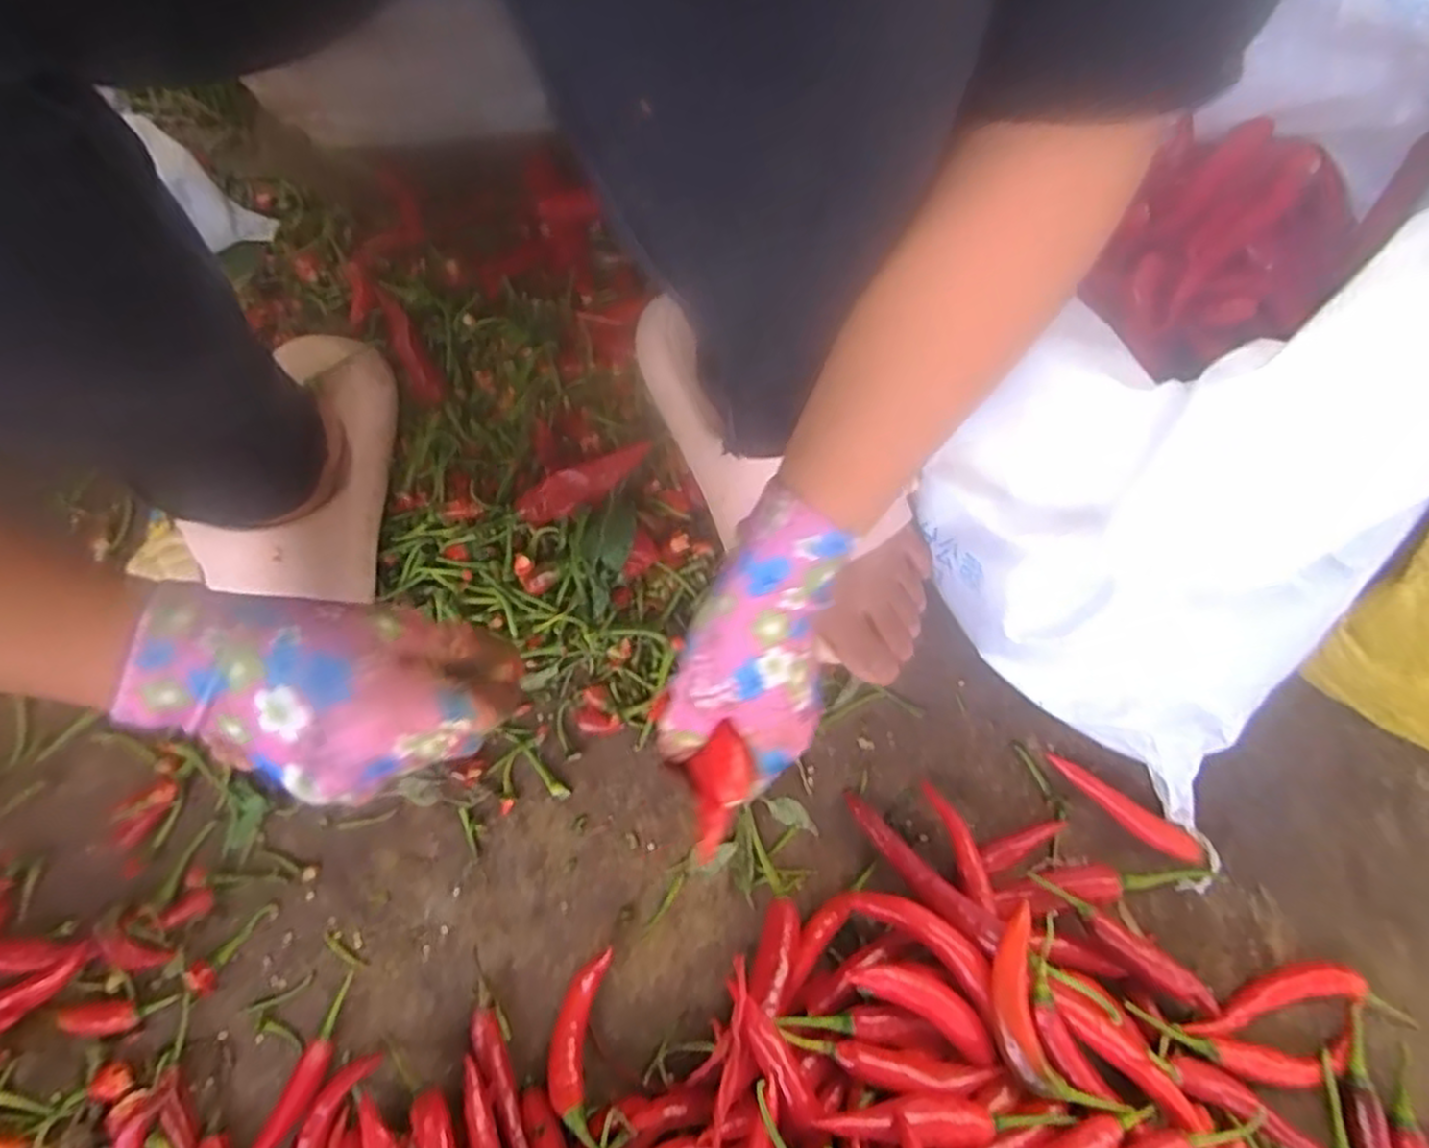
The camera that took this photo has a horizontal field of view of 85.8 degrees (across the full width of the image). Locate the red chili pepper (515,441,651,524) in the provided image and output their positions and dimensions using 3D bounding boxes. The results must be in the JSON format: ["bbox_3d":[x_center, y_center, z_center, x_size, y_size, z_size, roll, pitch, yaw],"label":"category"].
[{"bbox_3d":[-0.079,-0.056,0.472,0.087,0.024,0.025,-34,79,-8],"label":"red chili pepper"}]

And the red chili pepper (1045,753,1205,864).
[{"bbox_3d":[0.243,0.139,0.457,0.094,0.013,0.017,35,79,8],"label":"red chili pepper"}]

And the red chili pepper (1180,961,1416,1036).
[{"bbox_3d":[0.325,0.237,0.432,0.131,0.018,0.032,-2,76,0],"label":"red chili pepper"}]

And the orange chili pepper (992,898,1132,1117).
[{"bbox_3d":[0.160,0.223,0.386,0.044,0.018,0.095,-23,77,-5],"label":"orange chili pepper"}]

